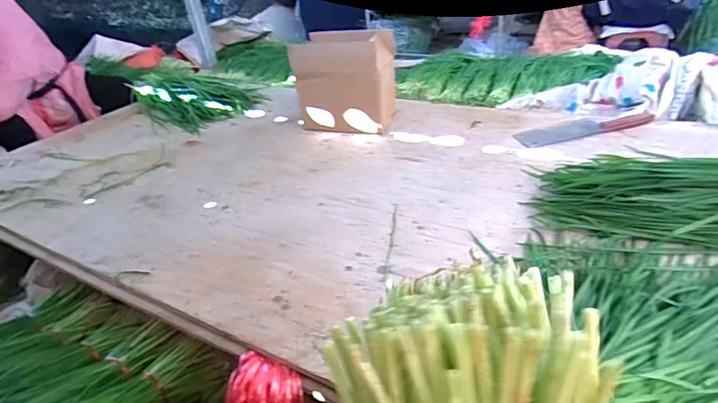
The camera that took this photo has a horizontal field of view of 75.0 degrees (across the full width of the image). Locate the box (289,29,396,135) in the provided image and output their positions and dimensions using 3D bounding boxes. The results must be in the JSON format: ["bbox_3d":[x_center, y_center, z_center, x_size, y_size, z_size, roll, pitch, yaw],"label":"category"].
[{"bbox_3d":[-0.030,-0.300,1.187,0.232,0.223,0.146,6,34,20],"label":"box"}]

